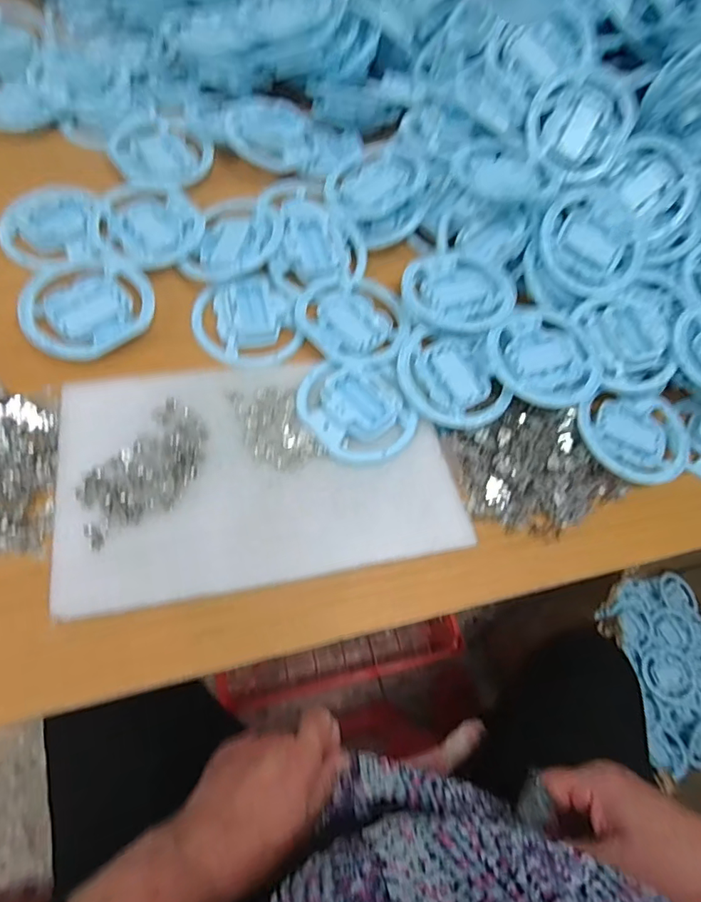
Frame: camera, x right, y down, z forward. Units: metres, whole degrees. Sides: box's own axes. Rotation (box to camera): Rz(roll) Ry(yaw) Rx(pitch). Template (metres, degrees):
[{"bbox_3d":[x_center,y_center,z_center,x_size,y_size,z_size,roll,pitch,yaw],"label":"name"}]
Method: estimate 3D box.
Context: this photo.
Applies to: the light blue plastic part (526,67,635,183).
[{"bbox_3d":[0.234,-0.334,0.521,0.103,0.017,0.105,1,100,3],"label":"light blue plastic part"}]

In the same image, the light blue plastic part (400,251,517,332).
[{"bbox_3d":[0.103,-0.155,0.491,0.105,0.017,0.096,1,69,-3],"label":"light blue plastic part"}]

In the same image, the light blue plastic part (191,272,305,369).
[{"bbox_3d":[-0.096,-0.118,0.463,0.088,0.017,0.093,1,69,-3],"label":"light blue plastic part"}]

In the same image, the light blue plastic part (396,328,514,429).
[{"bbox_3d":[0.089,-0.067,0.458,0.088,0.014,0.097,-13,67,-15],"label":"light blue plastic part"}]

